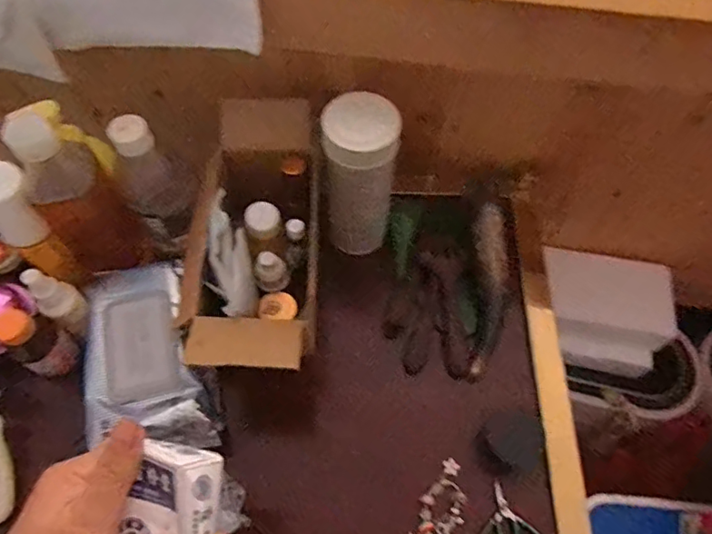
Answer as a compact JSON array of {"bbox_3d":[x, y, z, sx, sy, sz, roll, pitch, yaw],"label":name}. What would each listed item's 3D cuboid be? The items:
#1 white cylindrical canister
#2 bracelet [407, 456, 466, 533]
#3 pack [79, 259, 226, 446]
[{"bbox_3d":[0.004,-0.077,0.519,0.068,0.188,0.062,3,62,0],"label":"white cylindrical canister"},{"bbox_3d":[0.075,0.217,0.477,0.046,0.014,0.090,7,62,3],"label":"bracelet"},{"bbox_3d":[-0.199,0.081,0.490,0.101,0.034,0.184,-16,63,-10],"label":"pack"}]

